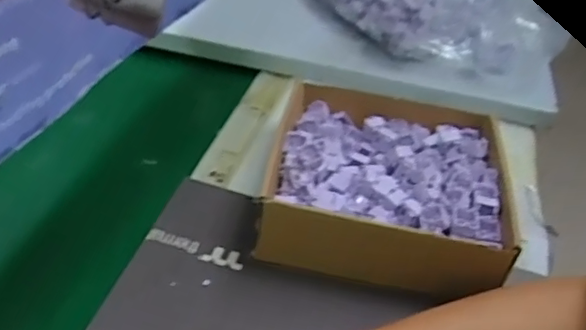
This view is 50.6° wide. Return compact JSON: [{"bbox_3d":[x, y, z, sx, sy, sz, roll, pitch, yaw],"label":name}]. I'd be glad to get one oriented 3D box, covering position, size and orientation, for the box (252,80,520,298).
[{"bbox_3d":[0.088,0.008,0.575,0.211,0.064,0.218,9,37,2],"label":"box"}]

